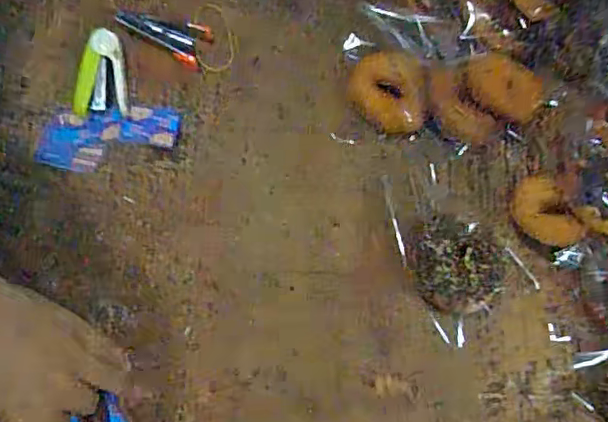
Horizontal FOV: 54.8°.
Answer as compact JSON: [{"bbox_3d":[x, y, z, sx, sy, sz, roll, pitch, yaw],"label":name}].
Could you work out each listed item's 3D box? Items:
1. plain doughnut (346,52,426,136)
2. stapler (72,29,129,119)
[{"bbox_3d":[0.083,-0.120,0.594,0.077,0.020,0.079,4,75,-4],"label":"plain doughnut"},{"bbox_3d":[-0.201,-0.137,0.575,0.048,0.022,0.084,-3,76,-6],"label":"stapler"}]

